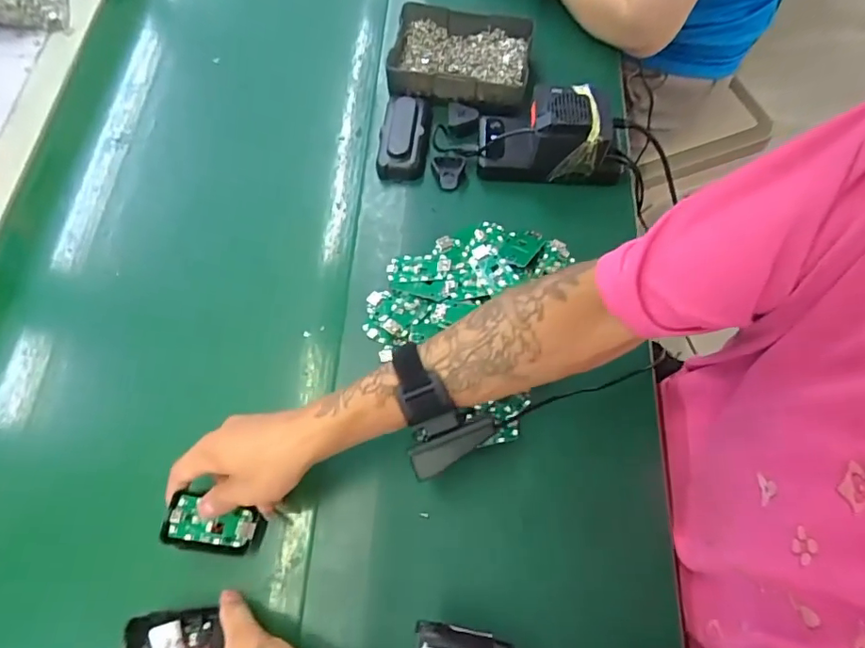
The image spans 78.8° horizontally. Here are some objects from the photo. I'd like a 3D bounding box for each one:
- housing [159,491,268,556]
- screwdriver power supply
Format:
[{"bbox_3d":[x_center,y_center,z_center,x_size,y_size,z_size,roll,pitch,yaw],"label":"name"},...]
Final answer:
[{"bbox_3d":[-0.178,0.165,0.431,0.078,0.012,0.041,20,66,-15],"label":"housing"},{"bbox_3d":[0.123,-0.202,0.554,0.149,0.083,0.084,-2,66,2],"label":"screwdriver power supply"}]

